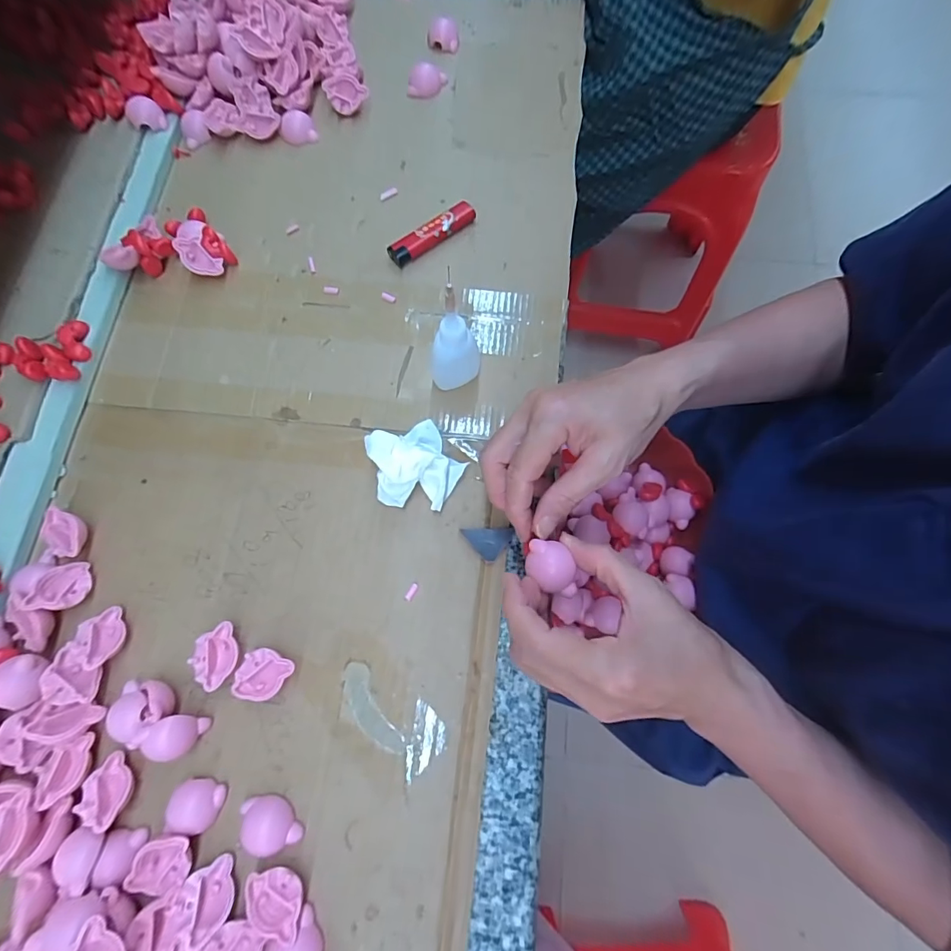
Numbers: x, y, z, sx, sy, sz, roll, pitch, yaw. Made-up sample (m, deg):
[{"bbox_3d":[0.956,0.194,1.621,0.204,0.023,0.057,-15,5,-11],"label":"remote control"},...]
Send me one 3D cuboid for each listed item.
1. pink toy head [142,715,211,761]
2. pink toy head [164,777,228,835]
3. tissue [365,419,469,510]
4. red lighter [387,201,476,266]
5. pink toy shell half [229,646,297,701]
[{"bbox_3d":[-0.176,0.153,0.275,0.030,0.015,0.025,30,58,-23],"label":"pink toy head"},{"bbox_3d":[-0.163,0.191,0.272,0.030,0.012,0.024,9,75,2],"label":"pink toy head"},{"bbox_3d":[-0.041,-0.006,0.314,0.058,0.029,0.060,-27,76,-7],"label":"tissue"},{"bbox_3d":[-0.034,-0.193,0.376,0.075,0.015,0.019,-34,77,-9],"label":"red lighter"},{"bbox_3d":[-0.128,0.123,0.289,0.034,0.016,0.029,9,75,2],"label":"pink toy shell half"}]

